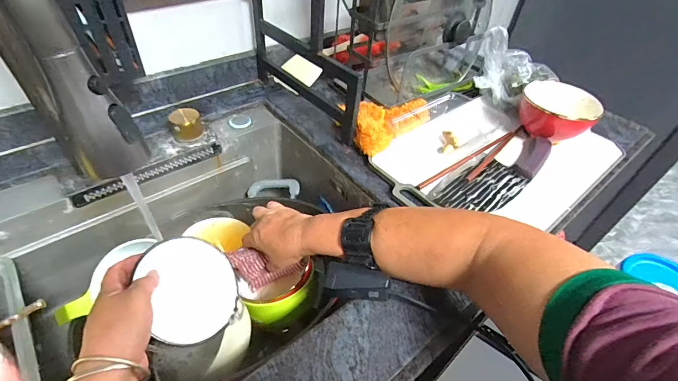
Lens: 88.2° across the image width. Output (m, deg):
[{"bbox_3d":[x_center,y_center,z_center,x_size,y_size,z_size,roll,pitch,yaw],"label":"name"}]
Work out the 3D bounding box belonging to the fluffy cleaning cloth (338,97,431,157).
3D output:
[{"bbox_3d":[0.091,-0.119,0.593,0.167,0.060,0.073,-25,52,-28],"label":"fluffy cleaning cloth"}]

